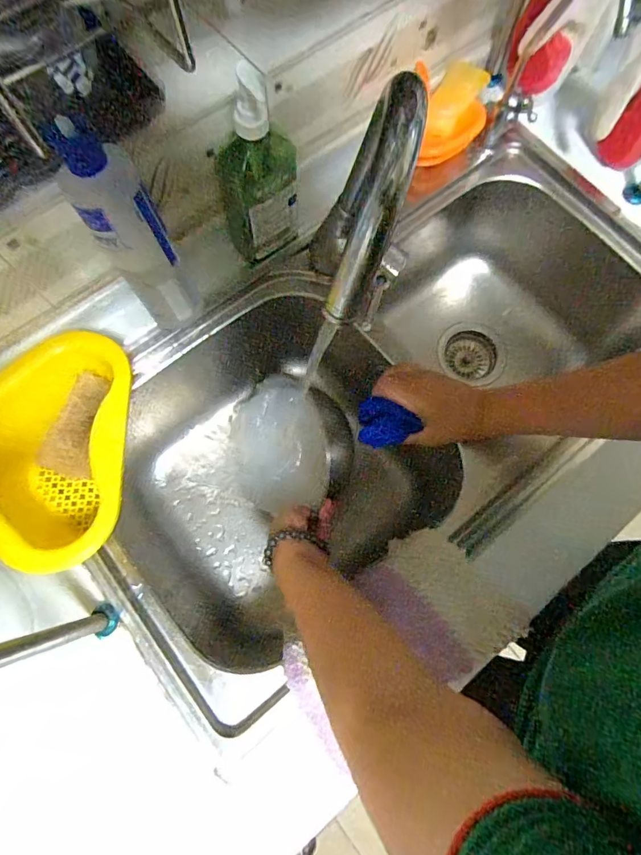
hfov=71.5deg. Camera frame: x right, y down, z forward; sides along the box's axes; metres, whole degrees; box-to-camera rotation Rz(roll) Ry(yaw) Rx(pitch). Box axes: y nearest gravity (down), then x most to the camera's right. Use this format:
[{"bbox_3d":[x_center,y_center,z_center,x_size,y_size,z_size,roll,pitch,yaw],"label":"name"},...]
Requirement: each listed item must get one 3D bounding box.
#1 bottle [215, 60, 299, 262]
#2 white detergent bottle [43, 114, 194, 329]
[{"bbox_3d":[-0.067,-0.259,0.464,0.084,0.215,0.052,-10,75,-3],"label":"bottle"},{"bbox_3d":[-0.169,-0.166,0.418,0.060,0.238,0.048,-35,78,-9],"label":"white detergent bottle"}]

